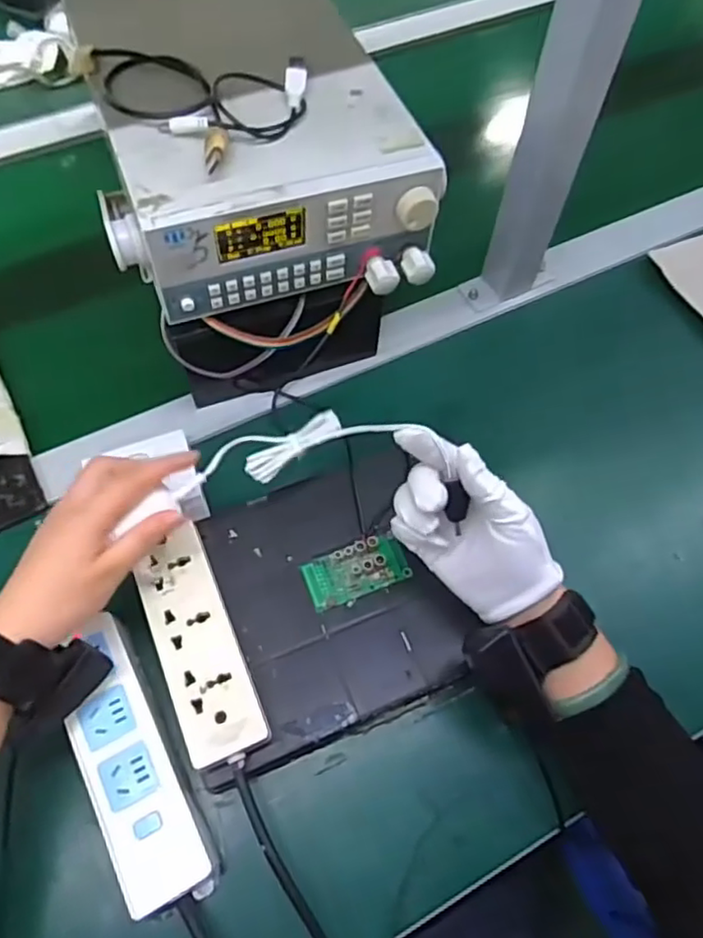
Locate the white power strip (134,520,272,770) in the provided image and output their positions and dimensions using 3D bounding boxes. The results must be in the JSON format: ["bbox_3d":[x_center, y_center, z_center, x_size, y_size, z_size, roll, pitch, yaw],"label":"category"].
[{"bbox_3d":[-0.108,0.125,0.457,0.053,0.034,0.159,-21,65,-12],"label":"white power strip"}]

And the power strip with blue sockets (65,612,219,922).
[{"bbox_3d":[-0.149,0.198,0.435,0.056,0.023,0.182,-25,66,-14],"label":"power strip with blue sockets"}]

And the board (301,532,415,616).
[{"bbox_3d":[0.004,0.078,0.496,0.078,0.016,0.039,-19,65,-11],"label":"board"}]

